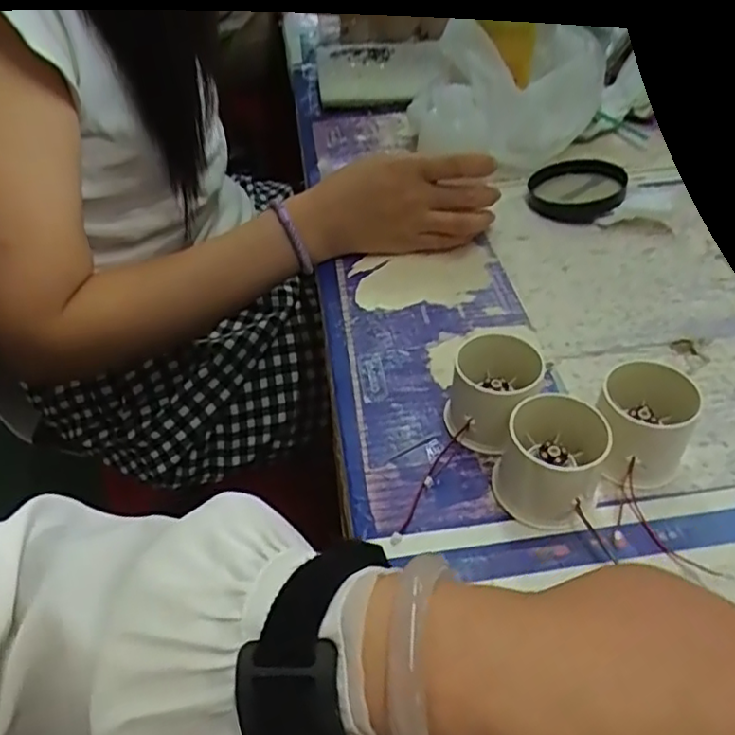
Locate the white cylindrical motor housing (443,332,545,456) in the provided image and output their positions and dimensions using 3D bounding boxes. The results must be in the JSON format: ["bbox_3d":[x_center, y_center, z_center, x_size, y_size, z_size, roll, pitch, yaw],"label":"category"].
[{"bbox_3d":[0.072,0.018,0.374,0.053,0.052,0.056,16,47,20],"label":"white cylindrical motor housing"}]

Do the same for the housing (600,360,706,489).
[{"bbox_3d":[0.155,0.034,0.354,0.052,0.051,0.057,-2,44,2],"label":"housing"}]

